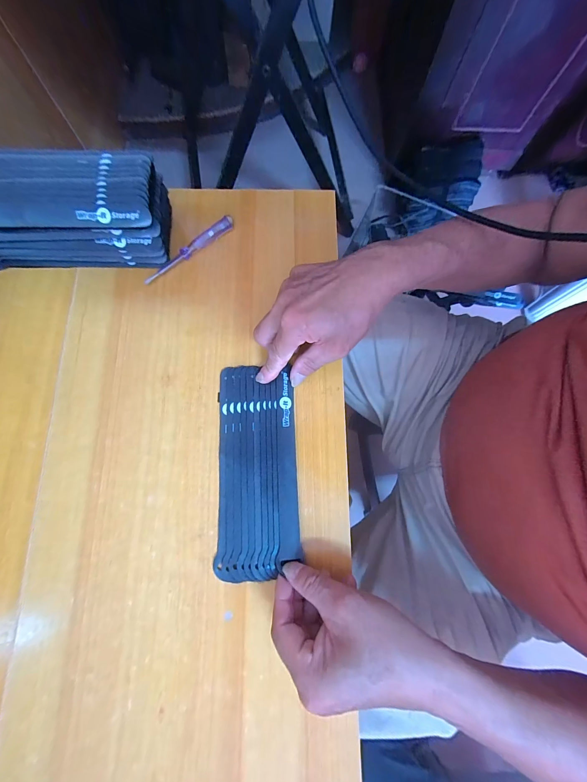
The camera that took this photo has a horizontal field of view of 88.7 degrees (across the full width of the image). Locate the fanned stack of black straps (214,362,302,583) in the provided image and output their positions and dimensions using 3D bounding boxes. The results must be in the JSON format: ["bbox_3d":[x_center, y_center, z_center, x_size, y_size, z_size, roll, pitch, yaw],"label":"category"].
[{"bbox_3d":[-0.035,0.072,0.295,0.077,0.010,0.197,-2,77,-2],"label":"fanned stack of black straps"}]

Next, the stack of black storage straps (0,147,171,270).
[{"bbox_3d":[-0.232,-0.183,0.307,0.198,0.083,0.074,-2,78,-2],"label":"stack of black storage straps"}]

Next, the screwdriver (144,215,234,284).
[{"bbox_3d":[-0.118,-0.161,0.342,0.120,0.011,0.013,-40,82,-9],"label":"screwdriver"}]

